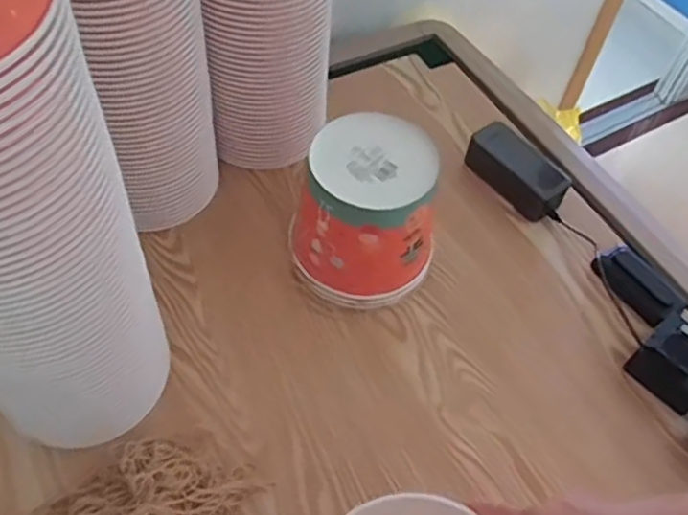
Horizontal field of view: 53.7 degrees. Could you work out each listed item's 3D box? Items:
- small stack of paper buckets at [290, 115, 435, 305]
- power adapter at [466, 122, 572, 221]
[{"bbox_3d":[0.020,-0.045,0.726,0.138,0.159,0.134,5,56,-2],"label":"small stack of paper buckets"},{"bbox_3d":[0.218,-0.109,0.853,0.059,0.060,0.133,-31,64,-23],"label":"power adapter"}]

